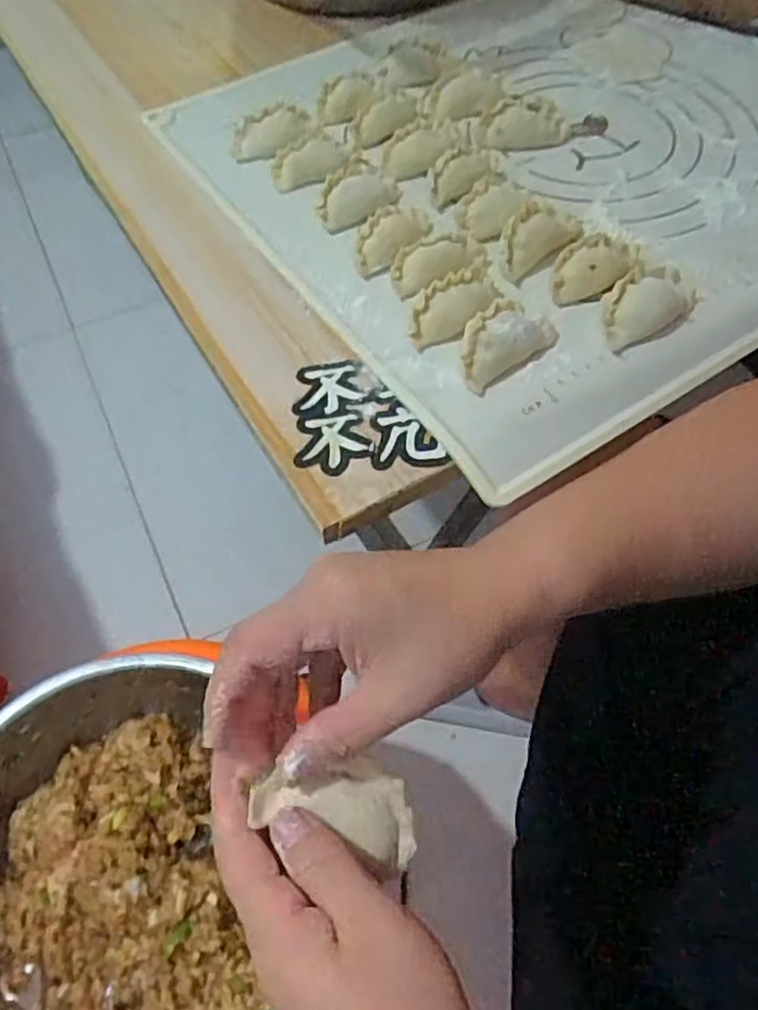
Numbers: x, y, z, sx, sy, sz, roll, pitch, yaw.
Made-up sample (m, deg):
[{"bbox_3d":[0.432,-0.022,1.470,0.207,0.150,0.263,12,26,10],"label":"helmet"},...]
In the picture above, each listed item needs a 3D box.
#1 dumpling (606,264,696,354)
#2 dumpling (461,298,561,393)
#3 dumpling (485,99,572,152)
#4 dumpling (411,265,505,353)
[{"bbox_3d":[0.141,-0.105,0.385,0.060,0.020,0.031,-36,64,-21],"label":"dumpling"},{"bbox_3d":[0.064,-0.085,0.372,0.059,0.020,0.029,-33,63,-19],"label":"dumpling"},{"bbox_3d":[0.096,-0.249,0.477,0.053,0.018,0.031,-18,59,-11],"label":"dumpling"},{"bbox_3d":[0.039,-0.106,0.387,0.023,0.019,0.059,37,64,21],"label":"dumpling"}]

